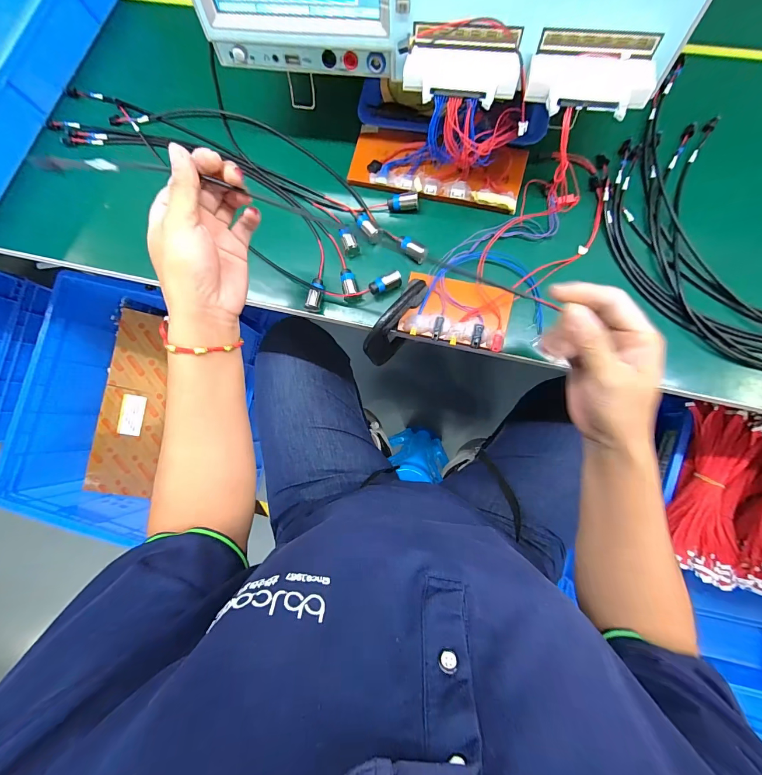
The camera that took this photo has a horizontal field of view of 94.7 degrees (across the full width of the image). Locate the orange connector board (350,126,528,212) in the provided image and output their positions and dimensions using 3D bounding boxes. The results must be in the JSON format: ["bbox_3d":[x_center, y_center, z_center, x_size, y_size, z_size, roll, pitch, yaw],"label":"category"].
[{"bbox_3d":[0.065,-0.259,0.409,0.197,0.016,0.076,14,86,8],"label":"orange connector board"}]

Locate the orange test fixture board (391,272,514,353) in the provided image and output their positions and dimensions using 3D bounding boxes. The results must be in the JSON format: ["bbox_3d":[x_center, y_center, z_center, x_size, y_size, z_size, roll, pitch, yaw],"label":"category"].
[{"bbox_3d":[0.082,-0.084,0.391,0.115,0.016,0.073,12,86,7],"label":"orange test fixture board"}]

